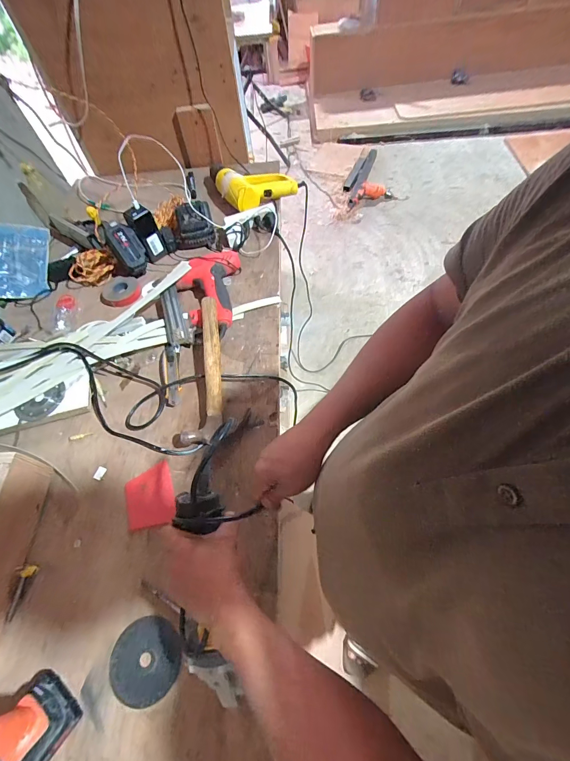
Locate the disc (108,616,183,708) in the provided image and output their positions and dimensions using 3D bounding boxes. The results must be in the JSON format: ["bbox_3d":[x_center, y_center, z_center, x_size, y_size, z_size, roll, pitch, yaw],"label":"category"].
[{"bbox_3d":[-0.197,0.395,0.485,0.097,0.004,0.097,-1,58,2],"label":"disc"}]

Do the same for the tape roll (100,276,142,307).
[{"bbox_3d":[-0.410,-0.223,0.865,0.082,0.031,0.089,-2,59,4],"label":"tape roll"}]

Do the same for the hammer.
[{"bbox_3d":[-0.178,-0.029,0.689,0.100,0.053,0.312,-8,58,-1],"label":"hammer"}]

